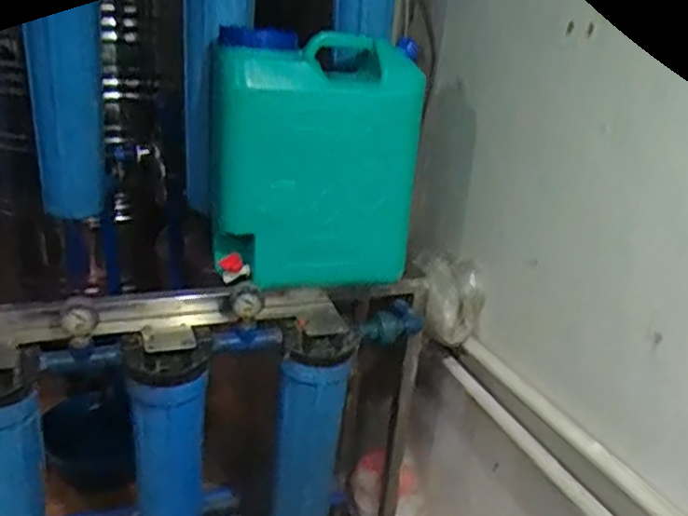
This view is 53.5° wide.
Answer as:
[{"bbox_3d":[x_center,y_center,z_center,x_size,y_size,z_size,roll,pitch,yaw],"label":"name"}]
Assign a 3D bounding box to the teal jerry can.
[{"bbox_3d":[-0.048,-0.160,1.156,0.333,0.387,0.179,-1,22,-11],"label":"teal jerry can"}]

